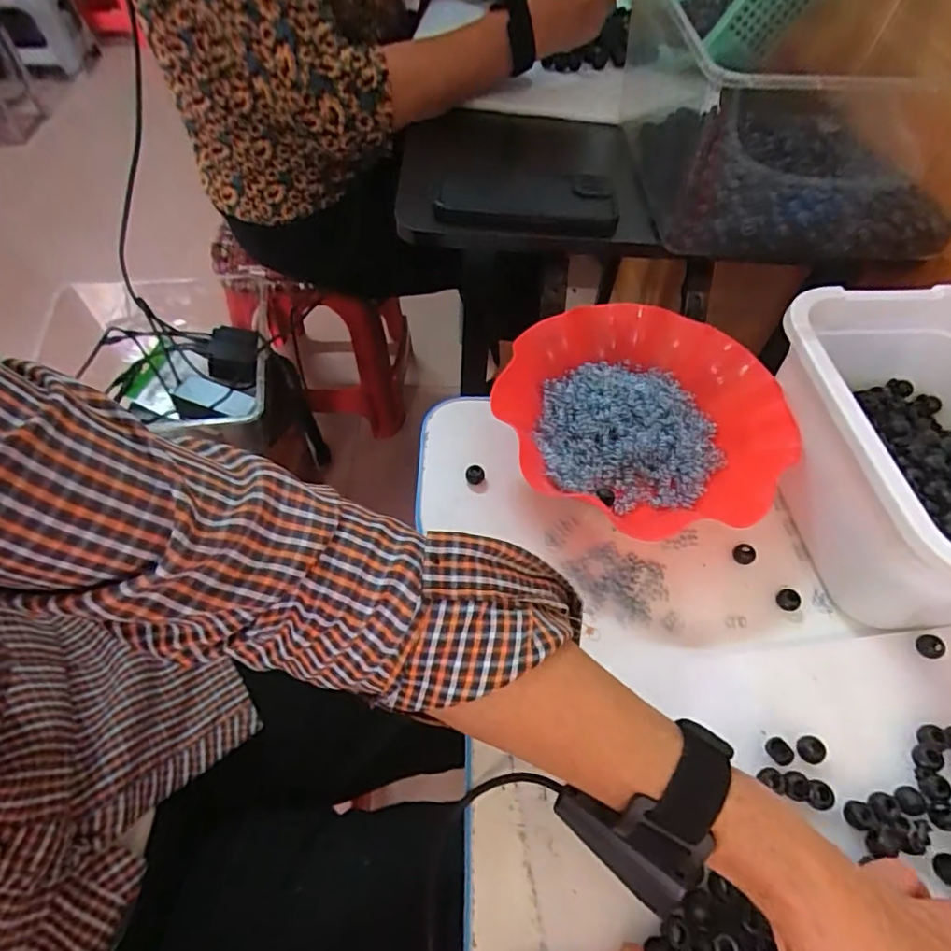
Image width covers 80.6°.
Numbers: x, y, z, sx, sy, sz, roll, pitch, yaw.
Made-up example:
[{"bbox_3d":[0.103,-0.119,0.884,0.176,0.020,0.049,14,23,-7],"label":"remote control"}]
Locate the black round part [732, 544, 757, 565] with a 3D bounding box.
[{"bbox_3d":[0.208,0.060,0.433,0.014,0.011,0.016,-38,64,-24],"label":"black round part"}]

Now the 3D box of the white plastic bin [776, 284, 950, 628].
[{"bbox_3d":[0.336,-0.009,0.410,0.184,0.122,0.249,-6,56,-6],"label":"white plastic bin"}]

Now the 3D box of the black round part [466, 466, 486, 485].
[{"bbox_3d":[0.000,0.000,0.464,0.016,0.014,0.011,6,55,3],"label":"black round part"}]

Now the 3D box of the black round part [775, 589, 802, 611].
[{"bbox_3d":[0.230,0.091,0.412,0.014,0.009,0.016,-28,61,-19],"label":"black round part"}]

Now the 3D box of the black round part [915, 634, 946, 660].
[{"bbox_3d":[0.310,0.117,0.382,0.016,0.009,0.016,1,55,-1],"label":"black round part"}]

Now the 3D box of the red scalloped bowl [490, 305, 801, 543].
[{"bbox_3d":[0.127,-0.046,0.466,0.217,0.069,0.213,1,55,-1],"label":"red scalloped bowl"}]

